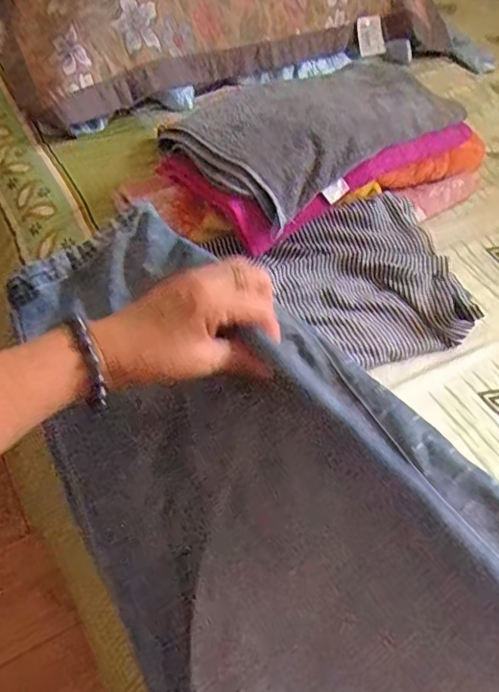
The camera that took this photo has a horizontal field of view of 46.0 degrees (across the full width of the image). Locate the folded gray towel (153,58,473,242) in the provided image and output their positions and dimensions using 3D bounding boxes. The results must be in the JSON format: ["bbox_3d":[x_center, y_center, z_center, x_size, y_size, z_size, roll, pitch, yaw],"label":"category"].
[{"bbox_3d":[0.077,-0.245,0.634,0.315,0.054,0.163,-33,58,-28],"label":"folded gray towel"}]

